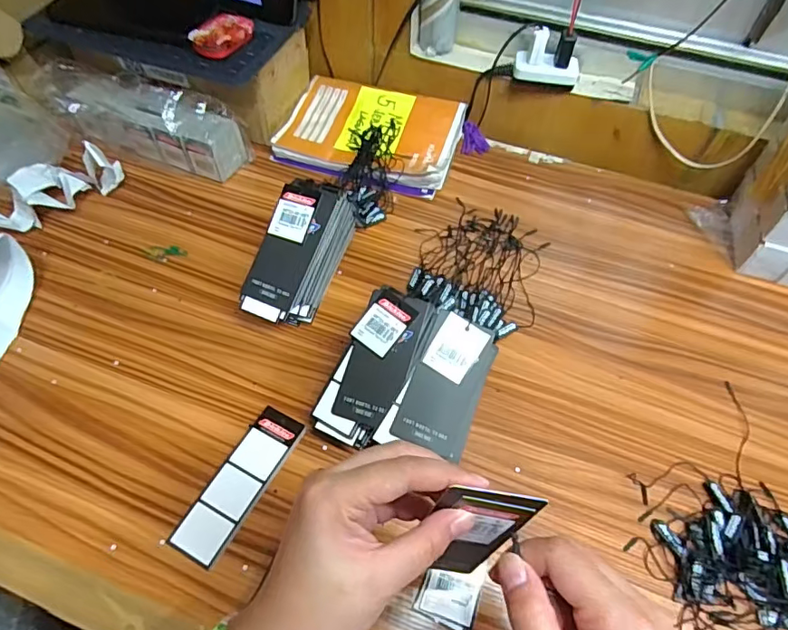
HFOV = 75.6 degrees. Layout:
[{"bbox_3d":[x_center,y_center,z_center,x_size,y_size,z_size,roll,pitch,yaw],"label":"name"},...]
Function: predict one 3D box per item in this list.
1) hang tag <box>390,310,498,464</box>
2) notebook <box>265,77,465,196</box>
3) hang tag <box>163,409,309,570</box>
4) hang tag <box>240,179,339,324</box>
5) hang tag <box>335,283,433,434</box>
[{"bbox_3d":[0.044,0.054,0.405,0.058,0.008,0.105,23,77,1],"label":"hang tag"},{"bbox_3d":[-0.027,-0.217,0.611,0.201,0.027,0.151,16,57,8],"label":"notebook"},{"bbox_3d":[-0.115,0.127,0.388,0.040,0.009,0.119,24,59,13],"label":"hang tag"},{"bbox_3d":[-0.093,-0.058,0.446,0.048,0.010,0.126,21,85,11],"label":"hang tag"},{"bbox_3d":[-0.011,0.033,0.411,0.051,0.004,0.110,17,76,14],"label":"hang tag"}]

